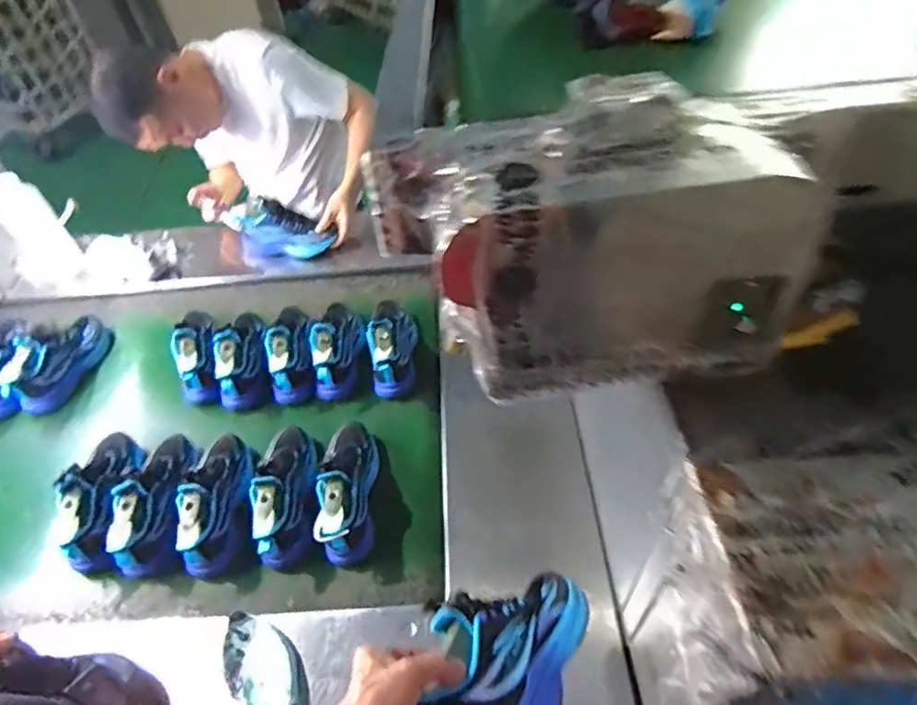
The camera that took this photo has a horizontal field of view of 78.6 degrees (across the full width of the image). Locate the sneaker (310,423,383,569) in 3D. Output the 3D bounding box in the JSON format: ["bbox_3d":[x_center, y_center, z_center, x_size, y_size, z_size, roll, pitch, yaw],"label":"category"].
[{"bbox_3d":[-0.182,0.211,0.924,0.084,0.108,0.247,-5,48,1],"label":"sneaker"}]

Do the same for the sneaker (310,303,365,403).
[{"bbox_3d":[-0.240,-0.022,1.157,0.091,0.127,0.241,-5,48,1],"label":"sneaker"}]

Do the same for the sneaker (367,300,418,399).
[{"bbox_3d":[-0.132,-0.023,1.131,0.078,0.128,0.196,-1,49,5],"label":"sneaker"}]

